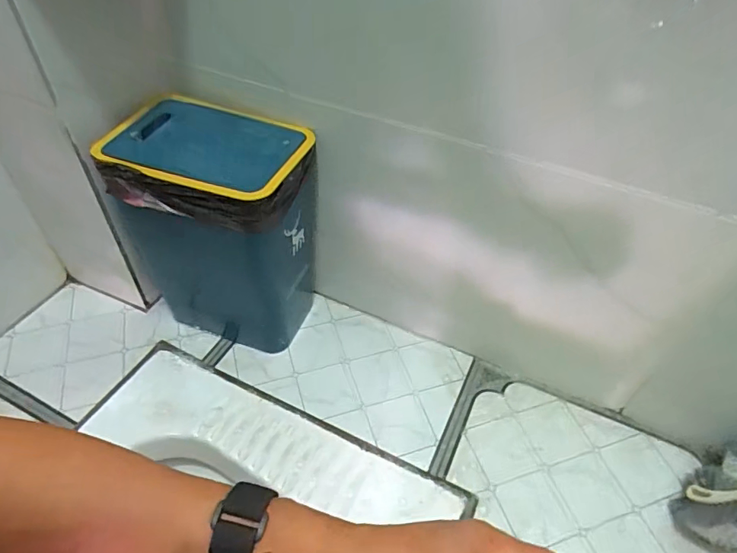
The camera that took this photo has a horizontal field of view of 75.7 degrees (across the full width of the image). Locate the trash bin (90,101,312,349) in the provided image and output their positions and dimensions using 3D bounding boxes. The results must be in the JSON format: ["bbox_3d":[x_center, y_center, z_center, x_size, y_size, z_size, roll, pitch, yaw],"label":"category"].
[{"bbox_3d":[-0.206,-0.049,0.726,0.245,0.347,0.177,9,46,6],"label":"trash bin"}]

